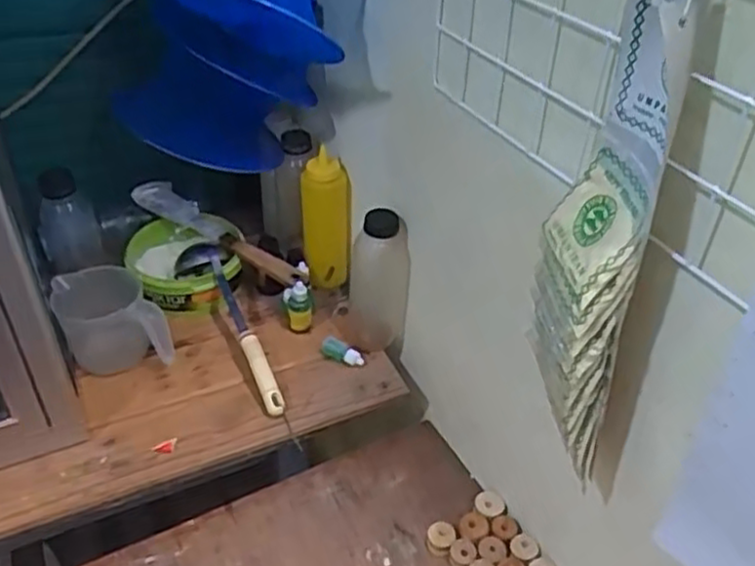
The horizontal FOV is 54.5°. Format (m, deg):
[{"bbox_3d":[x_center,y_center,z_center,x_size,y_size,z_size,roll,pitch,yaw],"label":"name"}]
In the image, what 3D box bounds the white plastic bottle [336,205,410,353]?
[{"bbox_3d":[-0.005,0.000,0.903,0.086,0.188,0.081,3,40,0],"label":"white plastic bottle"}]

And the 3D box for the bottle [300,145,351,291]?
[{"bbox_3d":[-0.071,-0.081,0.990,0.068,0.175,0.060,1,40,-2],"label":"bottle"}]

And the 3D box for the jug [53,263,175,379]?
[{"bbox_3d":[-0.321,0.050,0.889,0.123,0.095,0.084,-12,42,-17],"label":"jug"}]

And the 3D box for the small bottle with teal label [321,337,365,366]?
[{"bbox_3d":[-0.043,0.087,0.924,0.056,0.023,0.022,24,42,4],"label":"small bottle with teal label"}]

